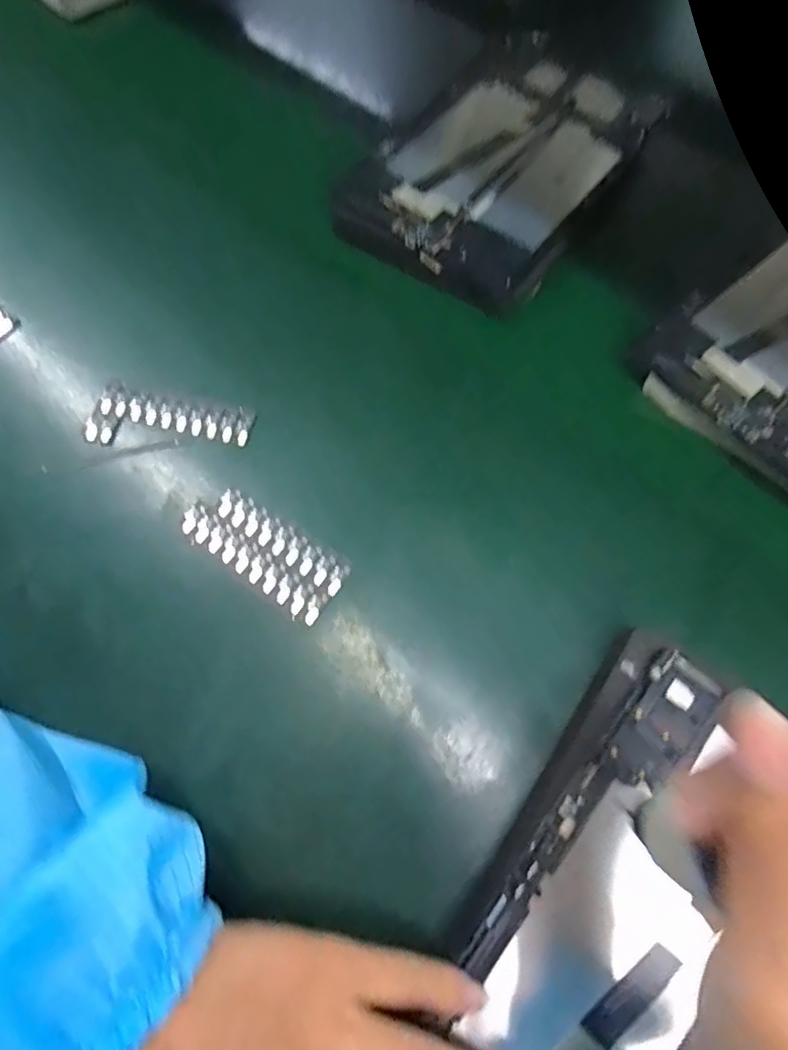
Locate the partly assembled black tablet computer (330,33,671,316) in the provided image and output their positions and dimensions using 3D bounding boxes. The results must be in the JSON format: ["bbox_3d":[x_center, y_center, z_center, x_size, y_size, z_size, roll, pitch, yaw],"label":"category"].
[{"bbox_3d":[0.080,-0.272,0.430,0.162,0.032,0.241,32,72,14],"label":"partly assembled black tablet computer"}]

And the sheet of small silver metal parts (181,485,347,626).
[{"bbox_3d":[-0.073,0.014,0.321,0.095,0.004,0.038,33,72,11],"label":"sheet of small silver metal parts"}]

